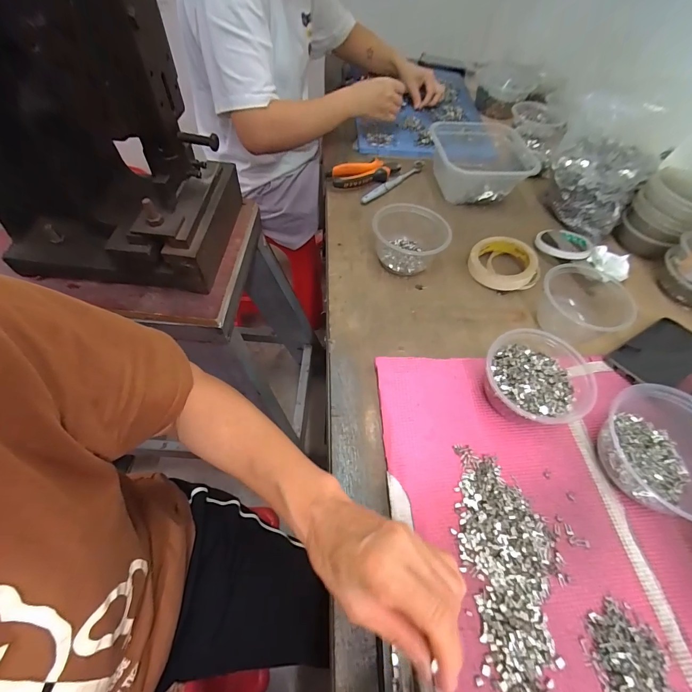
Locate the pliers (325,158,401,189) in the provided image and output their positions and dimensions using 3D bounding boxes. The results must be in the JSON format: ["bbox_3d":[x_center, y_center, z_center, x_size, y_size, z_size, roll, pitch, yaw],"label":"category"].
[{"bbox_3d":[0.040,-0.328,0.652,0.143,0.029,0.050,-11,57,-9],"label":"pliers"}]

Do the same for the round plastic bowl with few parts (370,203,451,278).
[{"bbox_3d":[0.096,-0.162,0.530,0.119,0.068,0.093,21,57,12],"label":"round plastic bowl with few parts"}]

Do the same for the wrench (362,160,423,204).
[{"bbox_3d":[0.092,-0.315,0.661,0.018,0.019,0.189,40,63,22],"label":"wrench"}]

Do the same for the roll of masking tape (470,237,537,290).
[{"bbox_3d":[0.249,-0.132,0.543,0.095,0.033,0.092,1,56,-1],"label":"roll of masking tape"}]

